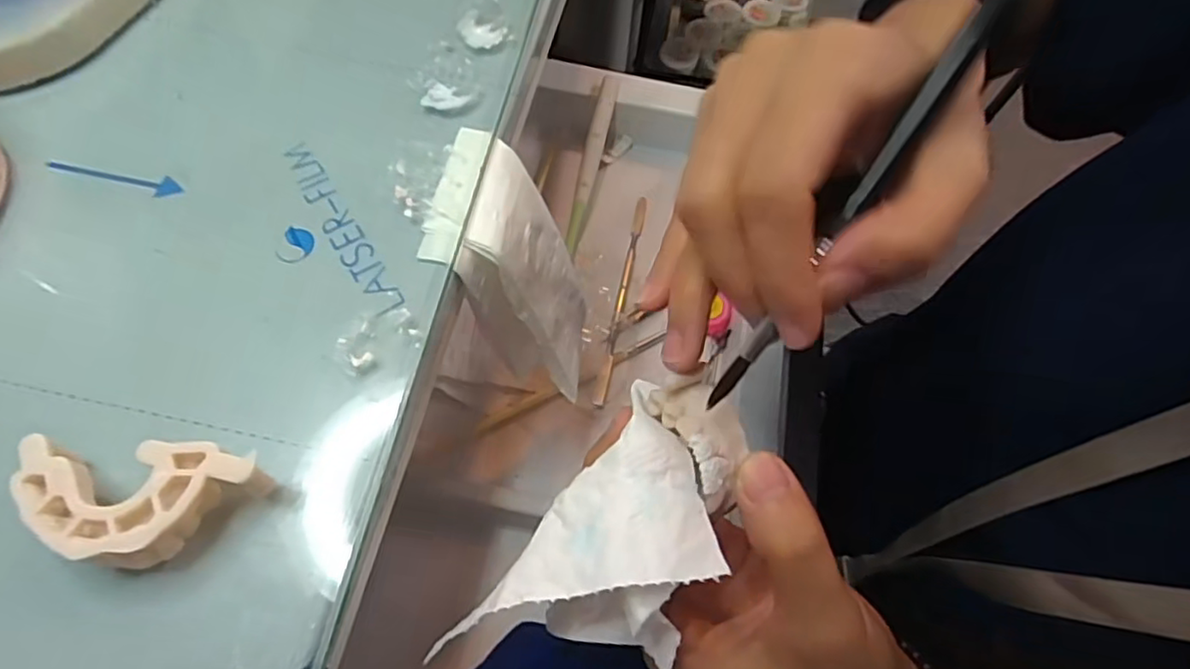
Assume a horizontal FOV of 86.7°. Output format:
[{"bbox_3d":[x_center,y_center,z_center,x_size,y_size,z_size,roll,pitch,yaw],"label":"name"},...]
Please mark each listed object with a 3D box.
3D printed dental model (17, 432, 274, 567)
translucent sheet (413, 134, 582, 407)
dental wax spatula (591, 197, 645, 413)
[{"bbox_3d":[-0.112,0.043,0.158,0.053,0.021,0.028,2,63,-2],"label":"3D printed dental model"},{"bbox_3d":[-0.031,-0.018,0.259,0.052,0.104,0.064,11,63,2],"label":"translucent sheet"},{"bbox_3d":[0.018,-0.028,0.404,0.008,0.012,0.157,12,63,3],"label":"dental wax spatula"}]

